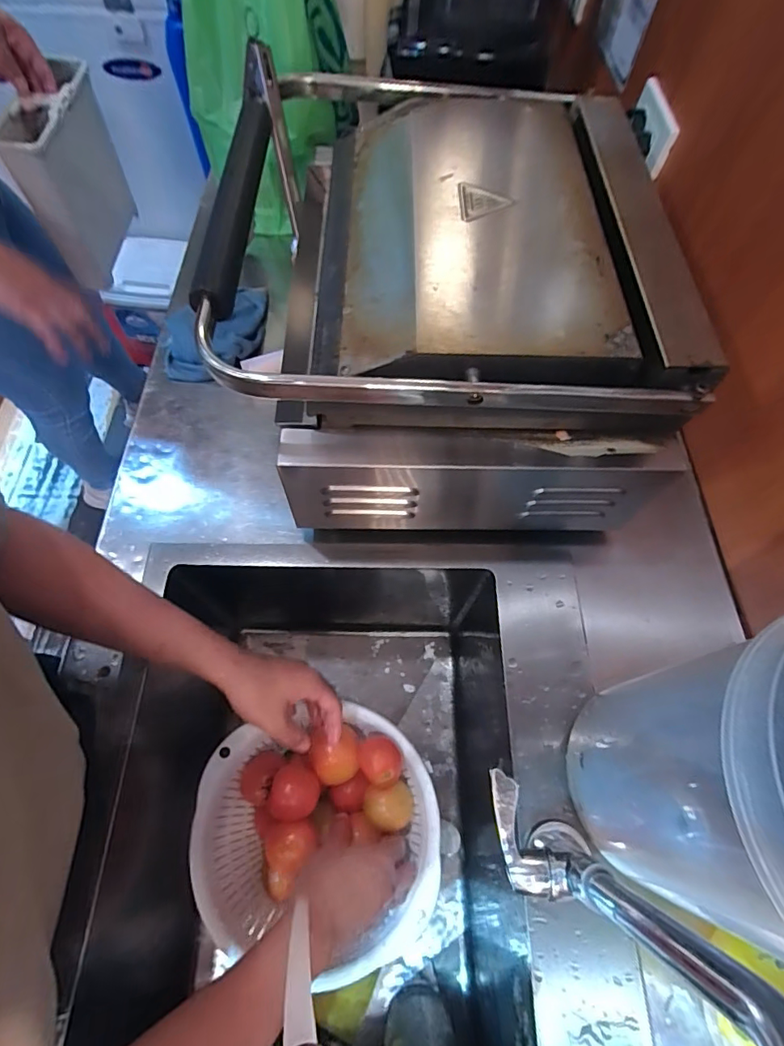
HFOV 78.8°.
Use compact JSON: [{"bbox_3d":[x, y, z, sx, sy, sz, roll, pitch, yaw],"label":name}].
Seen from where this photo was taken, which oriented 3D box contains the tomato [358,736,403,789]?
[{"bbox_3d":[-0.011,0.243,0.487,0.042,0.039,0.047,-28,68,-16],"label":"tomato"}]

